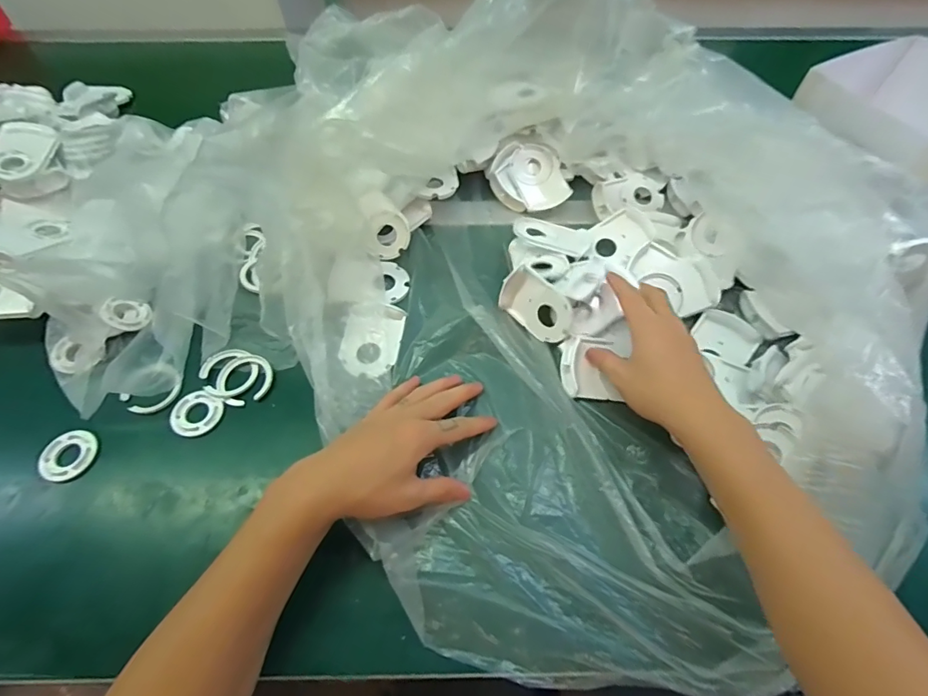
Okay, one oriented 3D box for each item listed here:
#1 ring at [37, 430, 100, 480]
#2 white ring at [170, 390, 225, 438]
[{"bbox_3d":[-0.344,0.093,0.410,0.040,0.007,0.044,0,58,0],"label":"ring"},{"bbox_3d":[-0.245,0.060,0.429,0.041,0.006,0.042,0,58,0],"label":"white ring"}]

